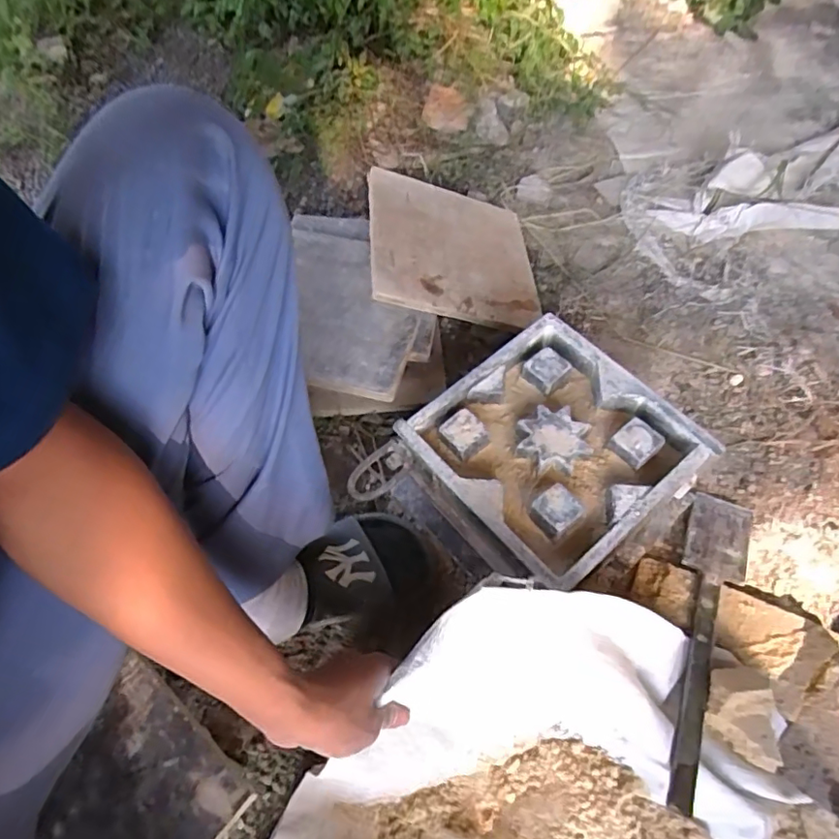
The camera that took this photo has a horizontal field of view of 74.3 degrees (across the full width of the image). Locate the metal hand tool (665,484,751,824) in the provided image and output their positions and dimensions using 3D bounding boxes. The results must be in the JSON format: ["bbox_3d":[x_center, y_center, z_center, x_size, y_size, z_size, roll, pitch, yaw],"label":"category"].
[{"bbox_3d":[0.285,0.211,0.551,0.060,0.012,0.319,19,55,15],"label":"metal hand tool"}]

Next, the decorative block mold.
[{"bbox_3d":[0.135,0.026,0.572,0.220,0.053,0.228,-36,63,-18],"label":"decorative block mold"}]

